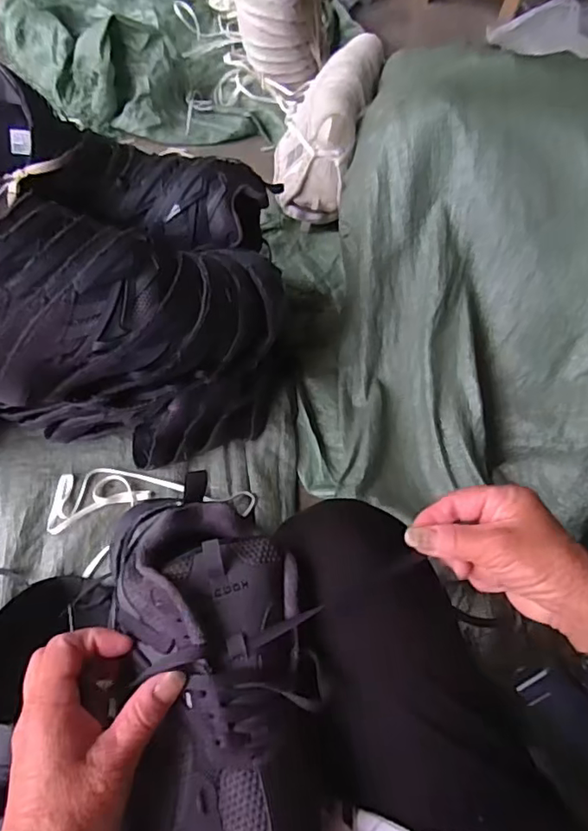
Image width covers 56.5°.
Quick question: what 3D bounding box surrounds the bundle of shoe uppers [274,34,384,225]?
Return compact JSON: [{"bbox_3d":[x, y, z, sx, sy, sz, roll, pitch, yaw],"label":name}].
[{"bbox_3d":[0.065,-0.574,1.030,0.151,0.109,0.401,19,83,5],"label":"bundle of shoe uppers"}]

